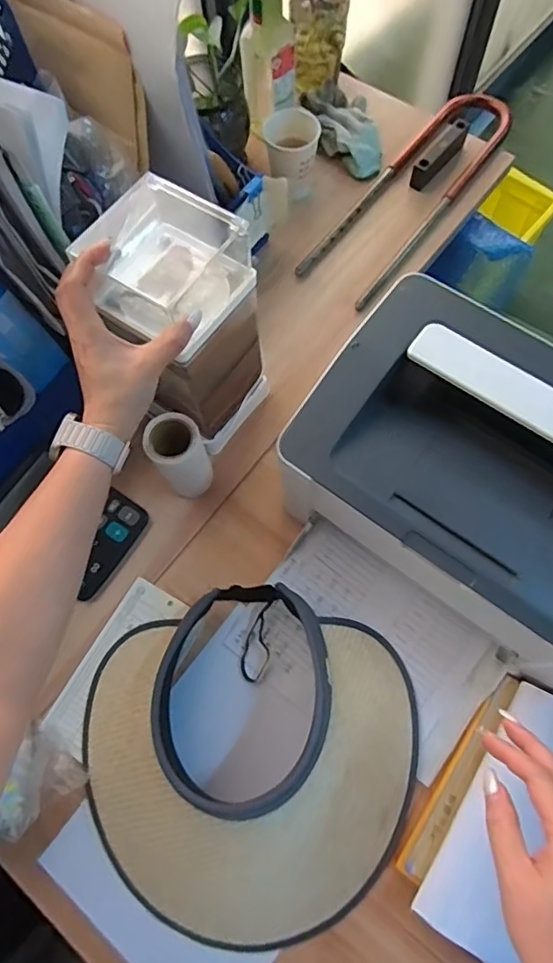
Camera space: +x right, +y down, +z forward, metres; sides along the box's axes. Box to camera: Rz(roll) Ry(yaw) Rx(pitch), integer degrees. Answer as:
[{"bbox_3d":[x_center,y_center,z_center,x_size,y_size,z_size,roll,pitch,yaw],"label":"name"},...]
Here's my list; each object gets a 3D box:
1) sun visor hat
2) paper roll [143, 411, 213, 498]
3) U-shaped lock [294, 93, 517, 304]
[{"bbox_3d":[-0.035,0.240,0.468,0.315,0.106,0.297,23,73,10],"label":"sun visor hat"},{"bbox_3d":[-0.102,-0.025,0.571,0.053,0.113,0.054,-1,70,2],"label":"paper roll"},{"bbox_3d":[0.184,-0.401,0.733,0.111,0.032,0.388,36,76,14],"label":"U-shaped lock"}]

